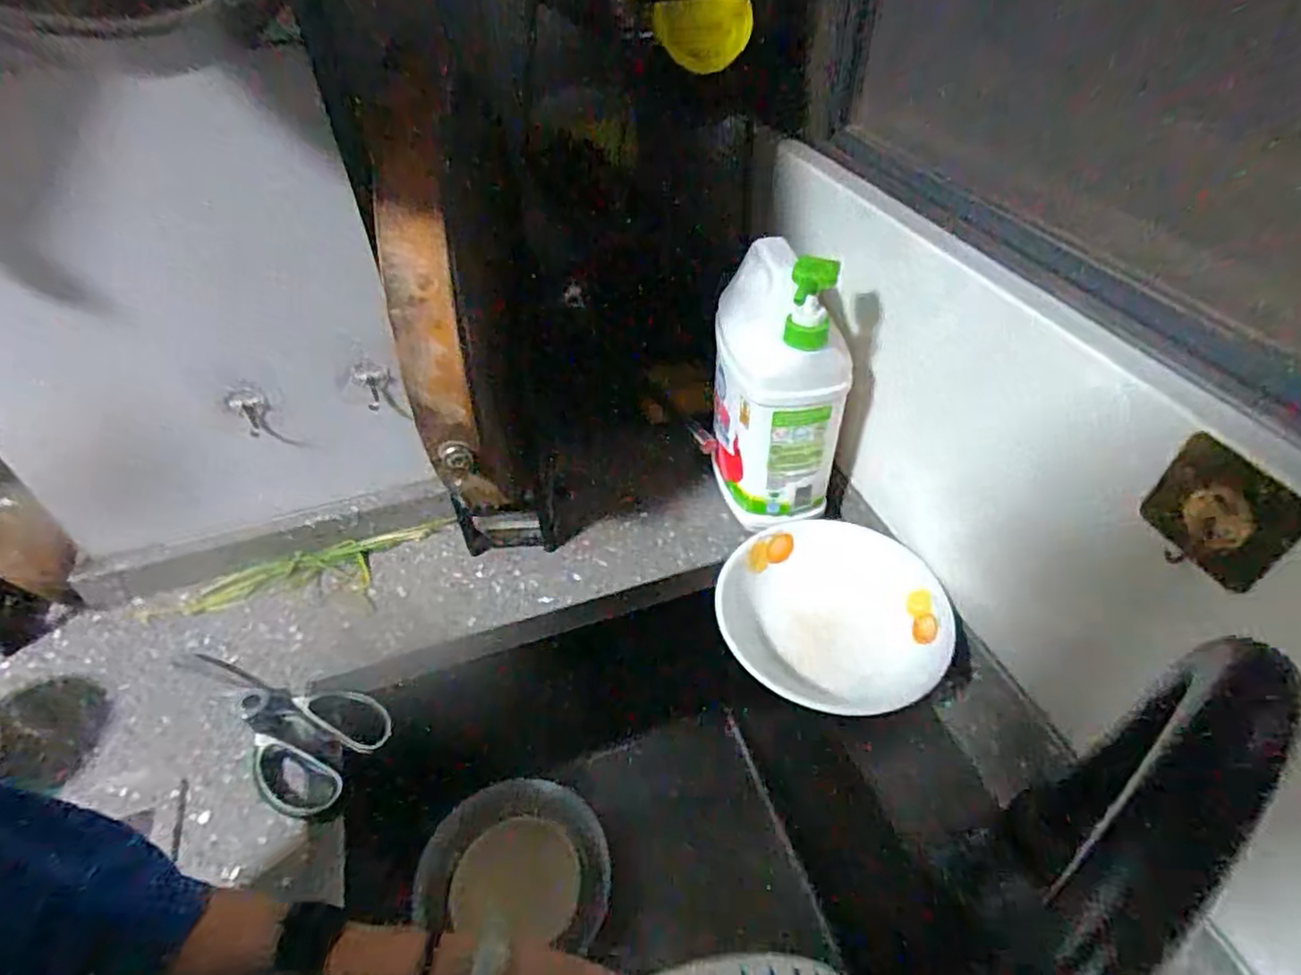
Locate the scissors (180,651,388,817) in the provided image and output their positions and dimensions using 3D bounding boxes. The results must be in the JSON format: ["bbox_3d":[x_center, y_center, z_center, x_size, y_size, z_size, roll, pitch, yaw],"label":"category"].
[{"bbox_3d":[-0.294,0.171,0.514,0.195,0.015,0.088,20,48,21],"label":"scissors"}]

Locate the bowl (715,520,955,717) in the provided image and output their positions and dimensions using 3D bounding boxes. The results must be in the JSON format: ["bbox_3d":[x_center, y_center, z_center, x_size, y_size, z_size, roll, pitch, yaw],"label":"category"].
[{"bbox_3d":[0.135,0.104,0.536,0.163,0.058,0.154,-1,44,1],"label":"bowl"}]

